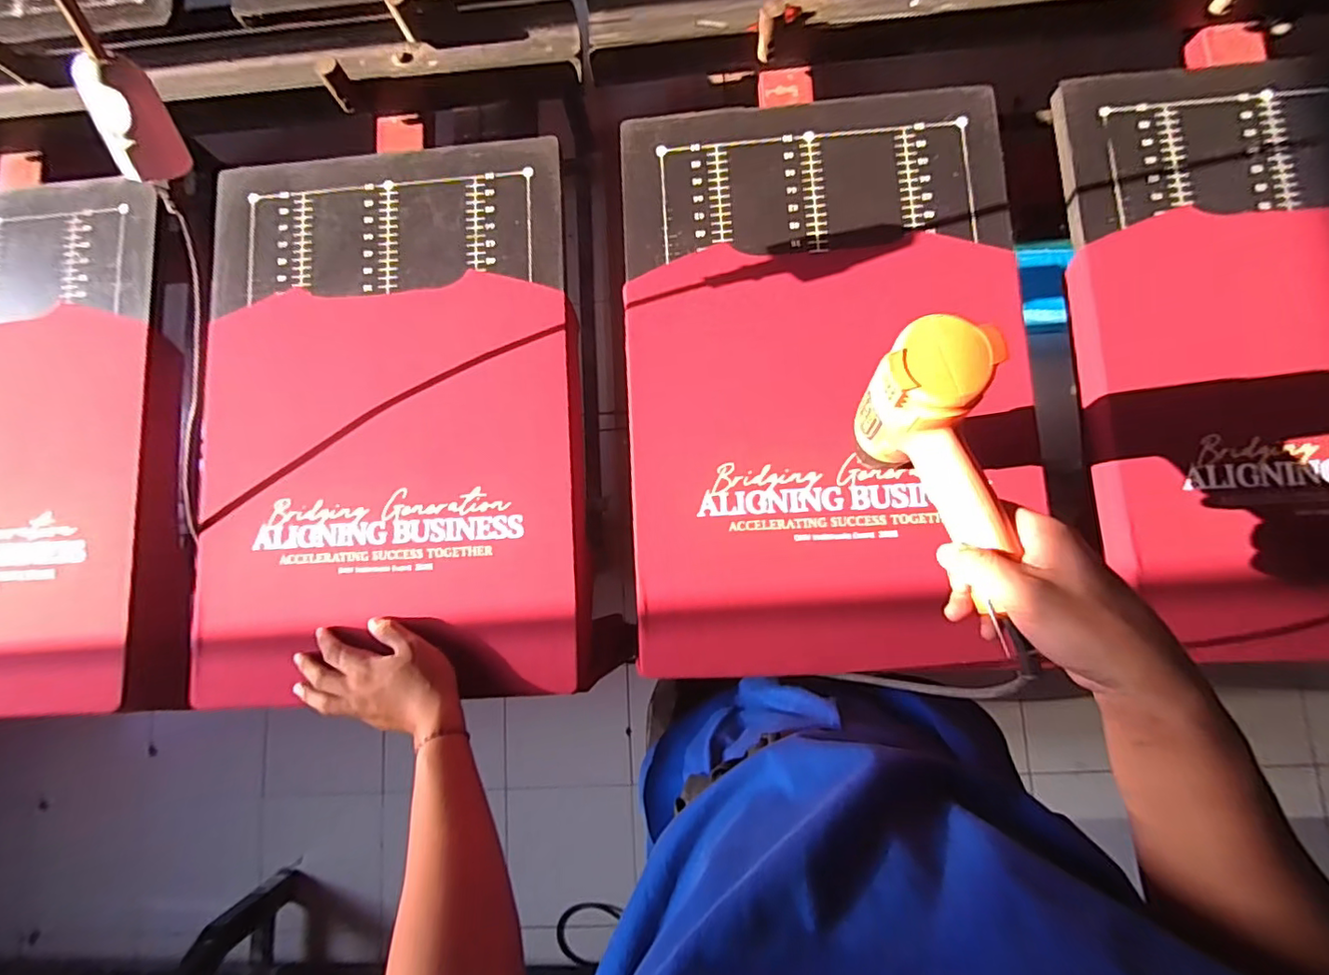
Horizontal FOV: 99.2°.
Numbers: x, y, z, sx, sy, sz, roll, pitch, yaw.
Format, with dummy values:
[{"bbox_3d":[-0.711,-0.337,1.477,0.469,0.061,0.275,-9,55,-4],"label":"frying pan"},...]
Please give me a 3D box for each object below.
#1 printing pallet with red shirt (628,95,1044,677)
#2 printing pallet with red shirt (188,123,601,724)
[{"bbox_3d":[0.160,-0.124,0.567,0.391,0.019,0.581,-3,81,3],"label":"printing pallet with red shirt"},{"bbox_3d":[-0.301,-0.082,0.620,0.412,0.041,0.591,-4,81,3],"label":"printing pallet with red shirt"}]

